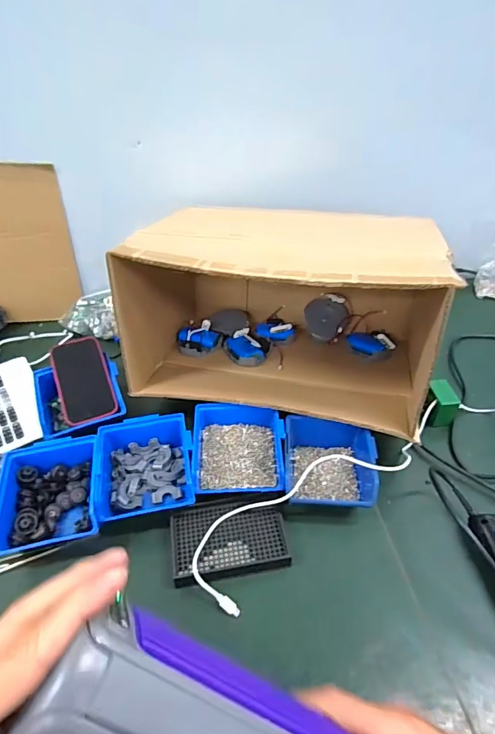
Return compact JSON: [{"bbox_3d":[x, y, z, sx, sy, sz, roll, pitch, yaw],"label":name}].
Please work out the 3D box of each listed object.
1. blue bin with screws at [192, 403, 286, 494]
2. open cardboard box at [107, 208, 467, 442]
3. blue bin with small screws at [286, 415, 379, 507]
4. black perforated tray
[{"bbox_3d":[-0.011,0.109,0.574,0.116,0.050,0.124,0,42,2],"label":"blue bin with screws"},{"bbox_3d":[0.057,-0.091,0.650,0.420,0.250,0.299,8,42,11],"label":"open cardboard box"},{"bbox_3d":[0.105,0.125,0.562,0.114,0.057,0.128,2,42,5],"label":"blue bin with small screws"},{"bbox_3d":[-0.022,0.204,0.509,0.133,0.015,0.088,-7,42,-5],"label":"black perforated tray"}]

